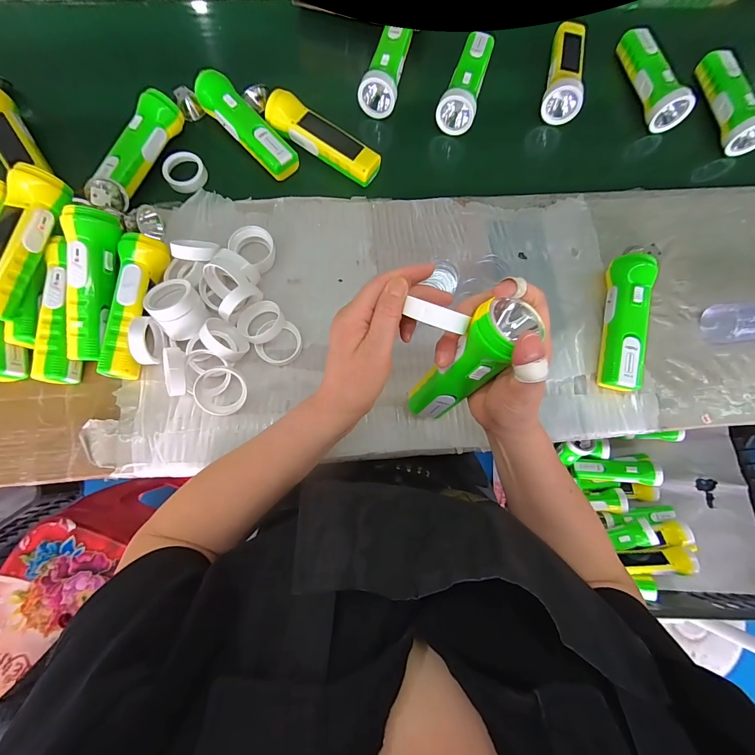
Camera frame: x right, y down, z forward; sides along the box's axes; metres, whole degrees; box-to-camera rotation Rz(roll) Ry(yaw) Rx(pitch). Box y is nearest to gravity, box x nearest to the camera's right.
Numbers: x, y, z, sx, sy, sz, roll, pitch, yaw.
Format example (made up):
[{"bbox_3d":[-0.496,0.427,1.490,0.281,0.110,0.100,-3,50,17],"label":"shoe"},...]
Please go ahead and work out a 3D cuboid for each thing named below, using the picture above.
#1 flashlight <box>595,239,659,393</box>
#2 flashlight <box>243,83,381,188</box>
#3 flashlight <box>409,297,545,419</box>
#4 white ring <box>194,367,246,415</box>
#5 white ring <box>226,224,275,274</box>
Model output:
[{"bbox_3d":[0.308,-0.080,0.426,0.057,0.047,0.192,14,79,0],"label":"flashlight"},{"bbox_3d":[-0.087,-0.323,0.453,0.192,0.035,0.042,31,78,4],"label":"flashlight"},{"bbox_3d":[0.074,-0.006,0.308,0.043,0.158,0.044,36,57,3],"label":"flashlight"},{"bbox_3d":[-0.177,0.015,0.389,0.054,0.016,0.055,0,90,-24],"label":"white ring"},{"bbox_3d":[-0.153,-0.160,0.427,0.050,0.031,0.044,36,78,5],"label":"white ring"}]

